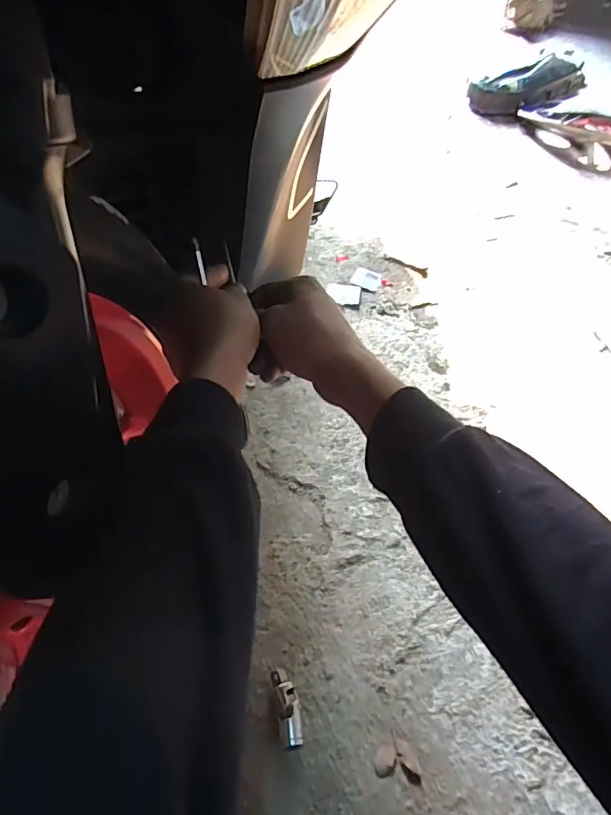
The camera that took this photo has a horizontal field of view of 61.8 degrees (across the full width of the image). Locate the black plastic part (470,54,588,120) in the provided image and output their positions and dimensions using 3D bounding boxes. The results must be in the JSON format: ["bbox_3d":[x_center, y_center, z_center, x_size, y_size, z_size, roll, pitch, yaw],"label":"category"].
[{"bbox_3d":[0.576,-0.797,1.246,0.363,0.073,0.121,-26,60,-15],"label":"black plastic part"}]

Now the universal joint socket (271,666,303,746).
[{"bbox_3d":[-0.019,0.304,0.519,0.022,0.019,0.069,-10,58,-8],"label":"universal joint socket"}]

